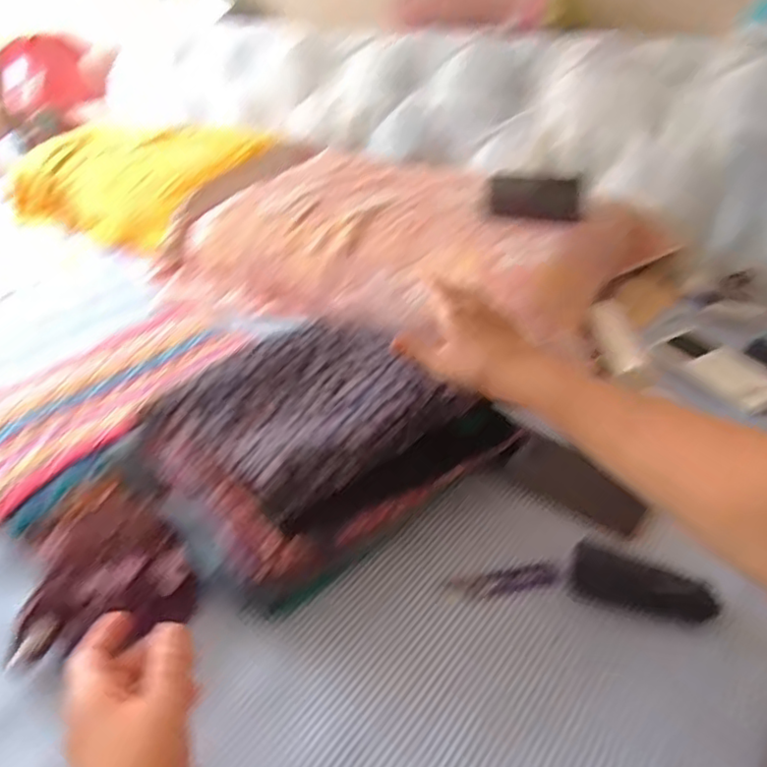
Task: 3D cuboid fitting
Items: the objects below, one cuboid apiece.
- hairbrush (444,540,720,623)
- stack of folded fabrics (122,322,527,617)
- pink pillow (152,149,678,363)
[{"bbox_3d":[0.160,0.158,0.523,0.197,0.029,0.046,6,35,12],"label":"hairbrush"},{"bbox_3d":[-0.055,0.046,0.576,0.277,0.100,0.213,-24,40,-28],"label":"stack of folded fabrics"},{"bbox_3d":[0.019,-0.199,0.934,0.684,0.124,0.360,15,38,24],"label":"pink pillow"}]

